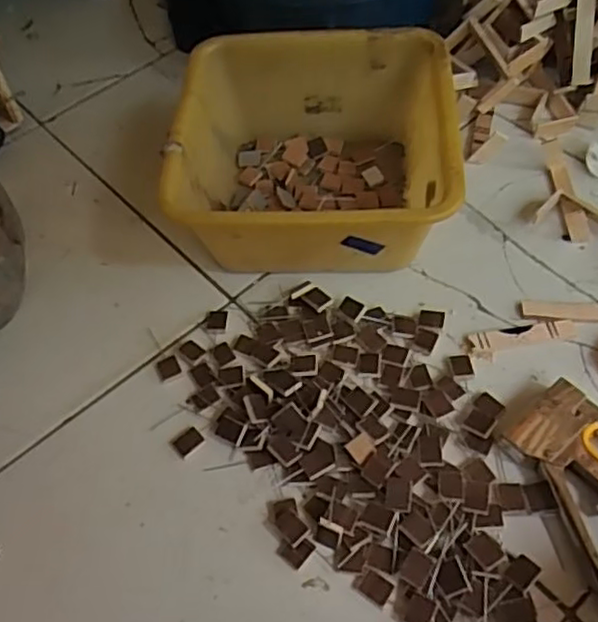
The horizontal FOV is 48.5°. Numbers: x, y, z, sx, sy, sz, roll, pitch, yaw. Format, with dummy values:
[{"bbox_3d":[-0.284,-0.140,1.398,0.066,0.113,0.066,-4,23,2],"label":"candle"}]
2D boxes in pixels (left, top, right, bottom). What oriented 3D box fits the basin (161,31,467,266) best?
[{"bbox_3d":[0.017,-0.160,0.685,0.262,0.121,0.243,-1,56,4],"label":"basin"}]

